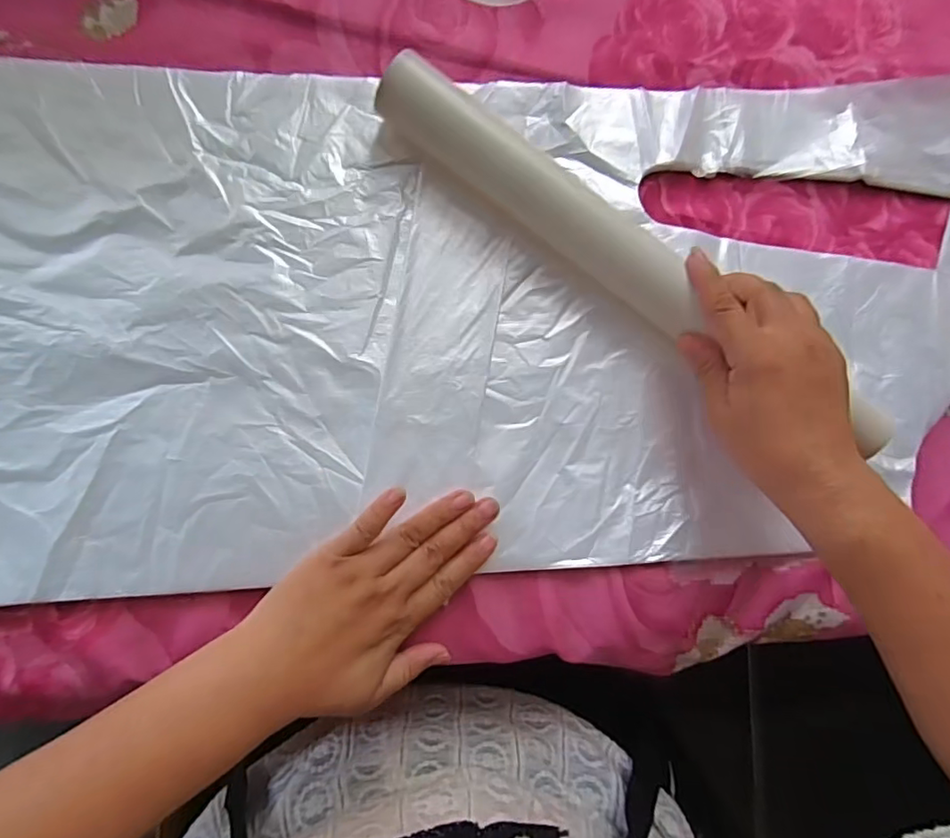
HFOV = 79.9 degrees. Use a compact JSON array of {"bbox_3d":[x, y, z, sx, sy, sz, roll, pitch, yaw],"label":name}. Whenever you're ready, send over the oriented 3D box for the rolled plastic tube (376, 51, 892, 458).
[{"bbox_3d":[0.095,-0.090,0.336,0.351,0.030,0.036,36,82,-3],"label":"rolled plastic tube"}]

